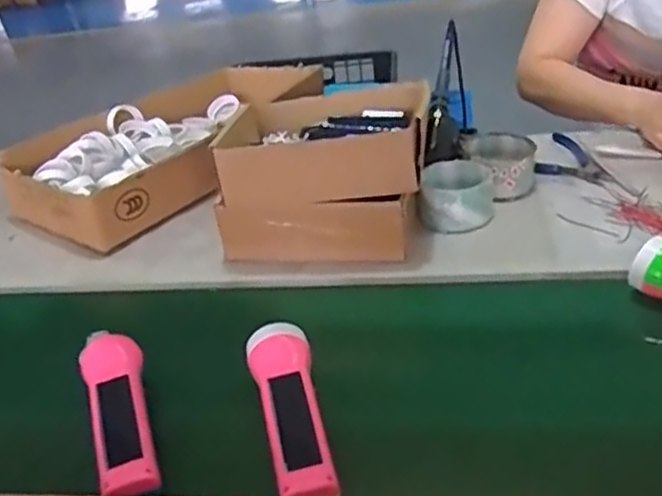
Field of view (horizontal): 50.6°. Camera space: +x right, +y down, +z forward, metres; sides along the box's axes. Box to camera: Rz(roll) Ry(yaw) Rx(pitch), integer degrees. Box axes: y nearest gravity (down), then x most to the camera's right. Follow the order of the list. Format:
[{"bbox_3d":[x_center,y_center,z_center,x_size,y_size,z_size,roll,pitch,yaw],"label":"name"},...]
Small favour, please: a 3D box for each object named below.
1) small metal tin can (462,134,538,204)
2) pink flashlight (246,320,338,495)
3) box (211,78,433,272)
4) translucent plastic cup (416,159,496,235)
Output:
[{"bbox_3d":[0.204,-0.097,0.843,0.080,0.050,0.100,-1,34,10],"label":"small metal tin can"},{"bbox_3d":[-0.032,0.128,0.553,0.049,0.035,0.172,-12,34,-7],"label":"pink flashlight"},{"bbox_3d":[-0.001,-0.099,0.808,0.214,0.148,0.214,0,34,11],"label":"box"},{"bbox_3d":[0.143,-0.057,0.789,0.079,0.049,0.089,7,37,18],"label":"translucent plastic cup"}]

